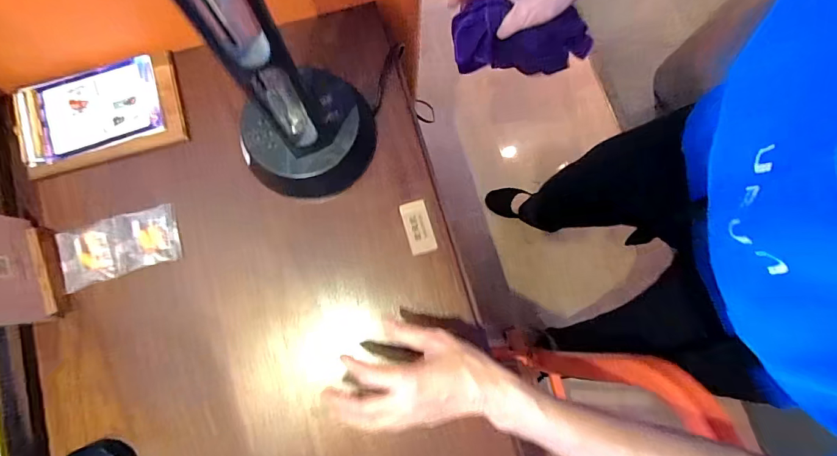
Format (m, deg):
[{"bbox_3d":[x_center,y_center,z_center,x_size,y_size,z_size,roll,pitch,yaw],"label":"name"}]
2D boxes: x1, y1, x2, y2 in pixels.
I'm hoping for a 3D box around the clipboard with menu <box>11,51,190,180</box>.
[{"bbox_3d":[-0.371,-0.134,0.496,0.178,0.017,0.114,-17,80,-5],"label":"clipboard with menu"}]

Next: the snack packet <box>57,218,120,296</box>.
[{"bbox_3d":[-0.367,0.030,0.469,0.063,0.013,0.065,-16,80,-4],"label":"snack packet"}]

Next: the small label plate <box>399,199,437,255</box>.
[{"bbox_3d":[0.000,-0.001,0.483,0.030,0.005,0.060,-16,80,-4],"label":"small label plate"}]

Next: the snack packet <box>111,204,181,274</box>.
[{"bbox_3d":[-0.305,0.010,0.475,0.065,0.009,0.066,-15,80,-4],"label":"snack packet"}]

